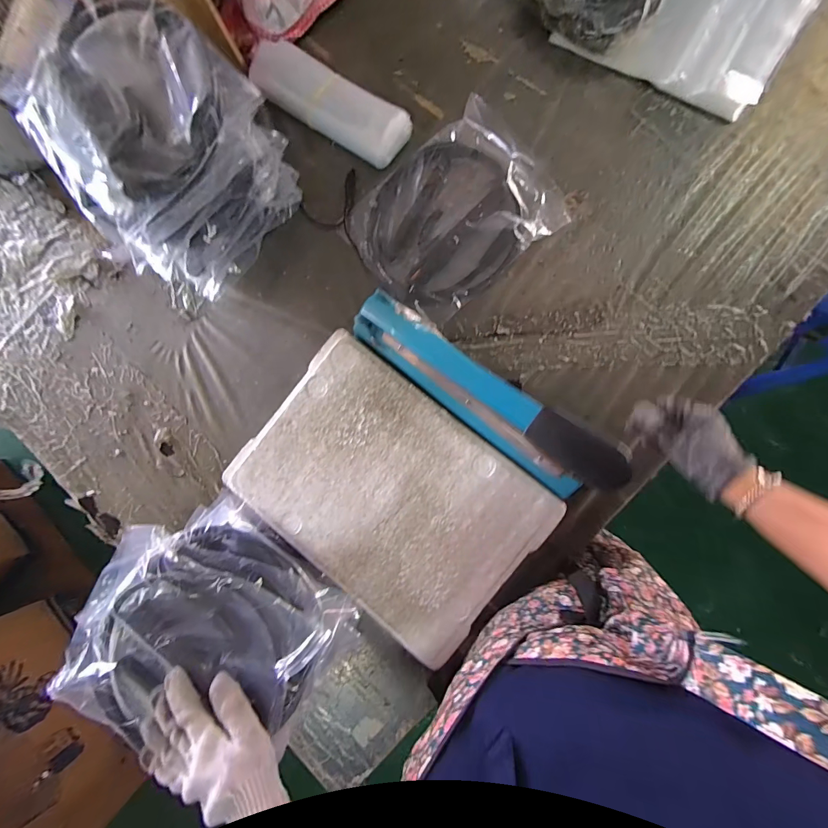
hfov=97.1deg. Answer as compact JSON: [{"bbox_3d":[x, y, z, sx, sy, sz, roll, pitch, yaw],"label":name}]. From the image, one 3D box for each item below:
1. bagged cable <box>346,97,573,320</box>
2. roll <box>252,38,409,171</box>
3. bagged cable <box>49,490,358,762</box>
[{"bbox_3d":[0.054,-0.307,0.559,0.288,0.039,0.240,-40,84,2],"label":"bagged cable"},{"bbox_3d":[-0.134,-0.503,0.594,0.266,0.053,0.096,32,90,6],"label":"roll"},{"bbox_3d":[-0.268,0.294,0.479,0.295,0.123,0.271,35,91,4],"label":"bagged cable"}]

